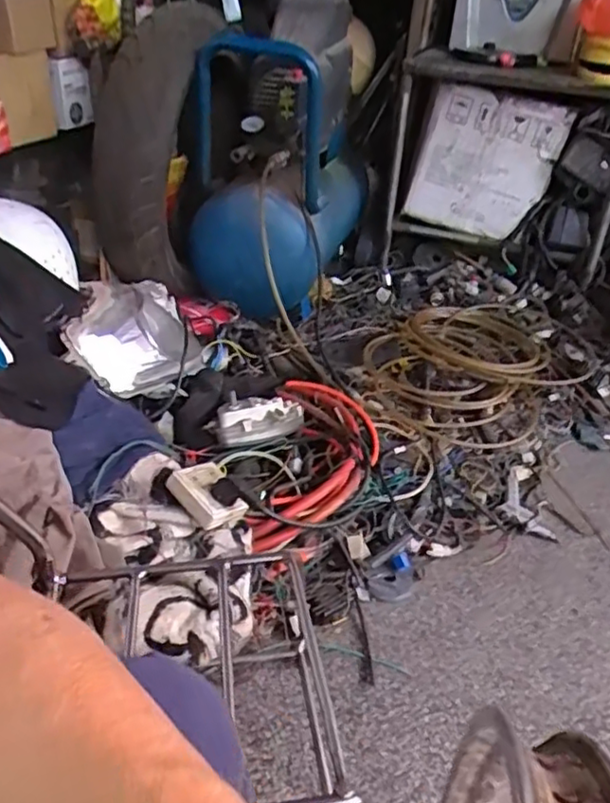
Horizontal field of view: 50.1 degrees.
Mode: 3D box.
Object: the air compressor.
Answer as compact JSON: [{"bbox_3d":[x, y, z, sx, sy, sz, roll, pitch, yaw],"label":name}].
[{"bbox_3d":[-0.060,-0.510,1.441,0.358,0.462,0.613,9,35,4],"label":"air compressor"}]

